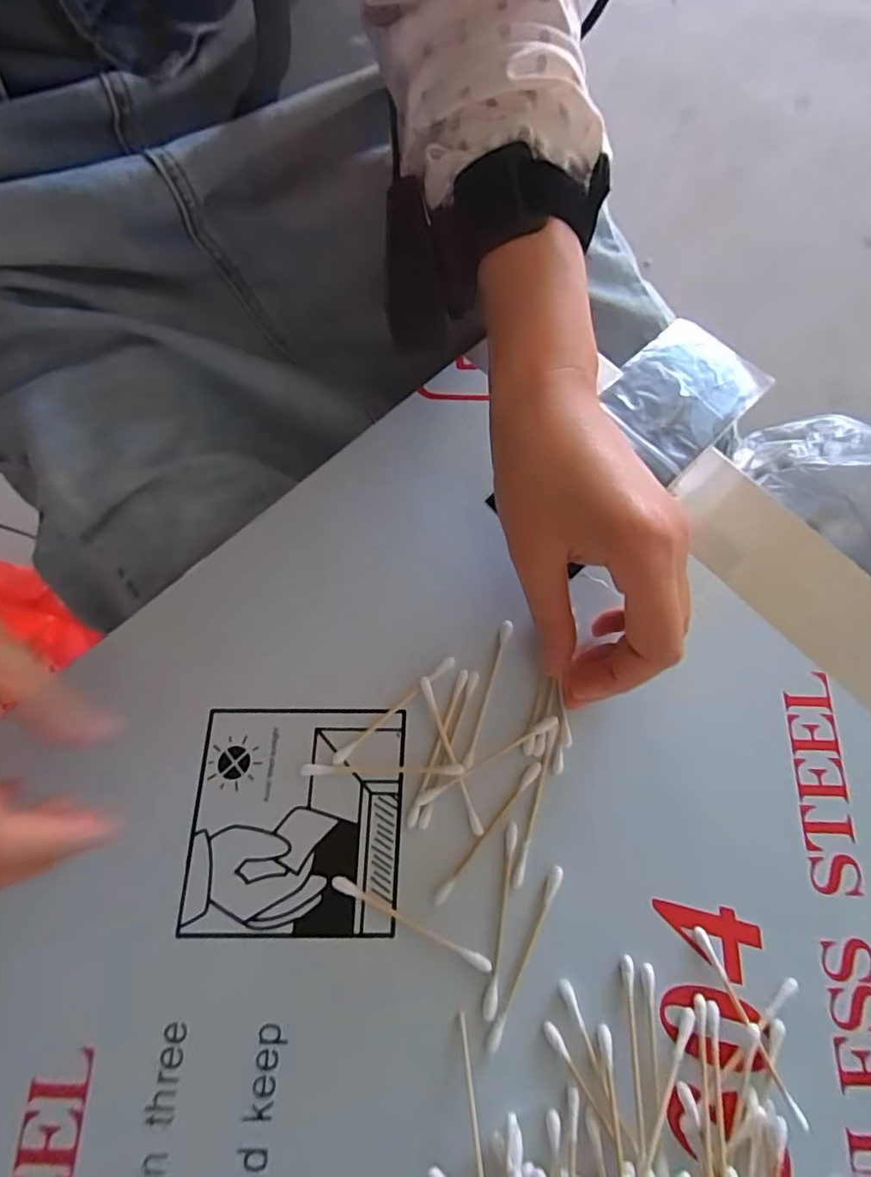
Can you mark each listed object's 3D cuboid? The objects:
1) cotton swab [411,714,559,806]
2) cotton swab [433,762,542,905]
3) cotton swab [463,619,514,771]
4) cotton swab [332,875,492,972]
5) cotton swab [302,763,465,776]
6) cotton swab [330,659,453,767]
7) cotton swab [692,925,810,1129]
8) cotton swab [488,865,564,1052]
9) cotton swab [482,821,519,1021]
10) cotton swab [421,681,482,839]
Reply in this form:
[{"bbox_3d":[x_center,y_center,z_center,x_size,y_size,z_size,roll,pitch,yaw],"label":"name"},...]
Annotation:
[{"bbox_3d":[0.023,0.077,0.252,0.072,0.004,0.005,-28,76,-9],"label":"cotton swab"},{"bbox_3d":[0.023,0.105,0.243,0.005,0.004,0.071,40,77,9],"label":"cotton swab"},{"bbox_3d":[0.025,0.048,0.262,0.006,0.004,0.070,16,74,3],"label":"cotton swab"},{"bbox_3d":[-0.011,0.138,0.233,0.072,0.004,0.006,26,75,6],"label":"cotton swab"},{"bbox_3d":[-0.024,0.080,0.251,0.071,0.007,0.005,0,74,-1],"label":"cotton swab"},{"bbox_3d":[-0.019,0.055,0.260,0.071,0.005,0.005,-39,78,-12],"label":"cotton swab"},{"bbox_3d":[0.124,0.171,0.224,0.005,0.008,0.071,-23,76,-8],"label":"cotton swab"},{"bbox_3d":[0.037,0.149,0.231,0.006,0.004,0.071,26,75,6],"label":"cotton swab"},{"bbox_3d":[0.027,0.136,0.234,0.006,0.004,0.072,10,74,1],"label":"cotton swab"},{"bbox_3d":[0.007,0.074,0.253,0.004,0.004,0.071,-19,75,-7],"label":"cotton swab"}]

